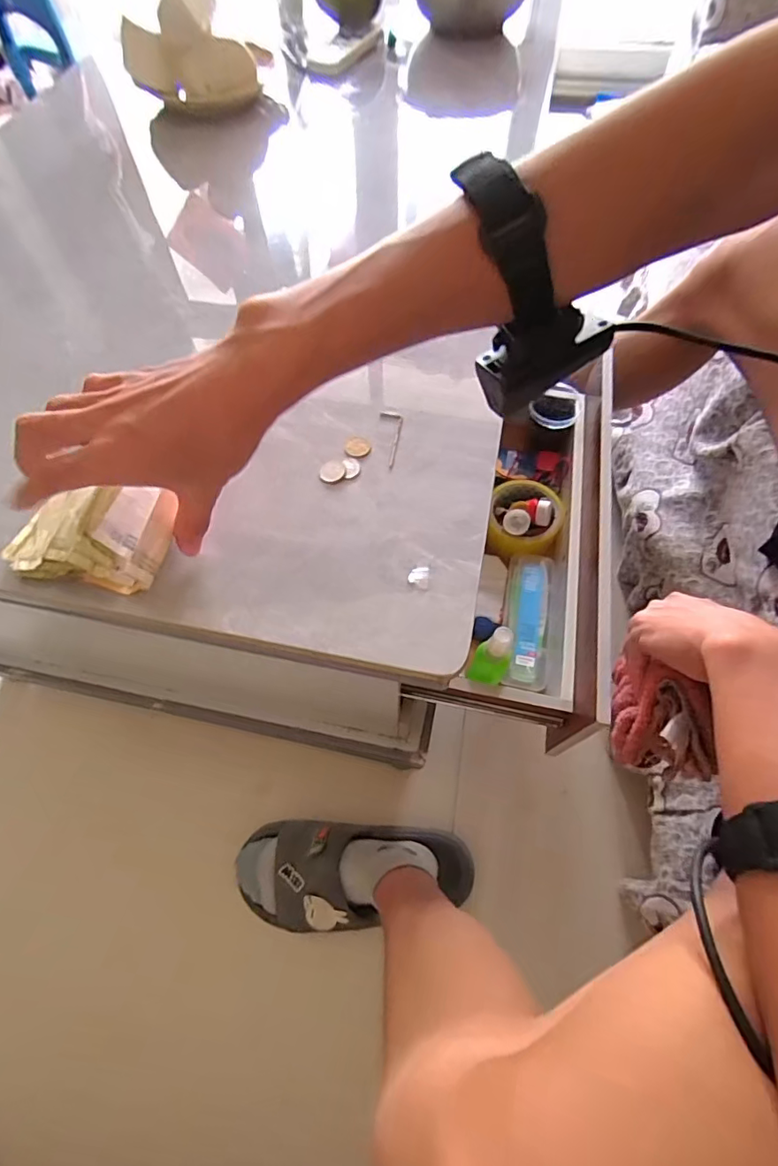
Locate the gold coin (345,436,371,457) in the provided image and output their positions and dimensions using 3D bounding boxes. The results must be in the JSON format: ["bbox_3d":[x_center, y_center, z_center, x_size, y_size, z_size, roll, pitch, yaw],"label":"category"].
[{"bbox_3d":[-0.024,-0.106,0.392,0.018,0.004,0.020,-41,68,-19],"label":"gold coin"}]

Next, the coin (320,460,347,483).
[{"bbox_3d":[-0.042,-0.083,0.380,0.018,0.004,0.020,26,70,13],"label":"coin"}]

